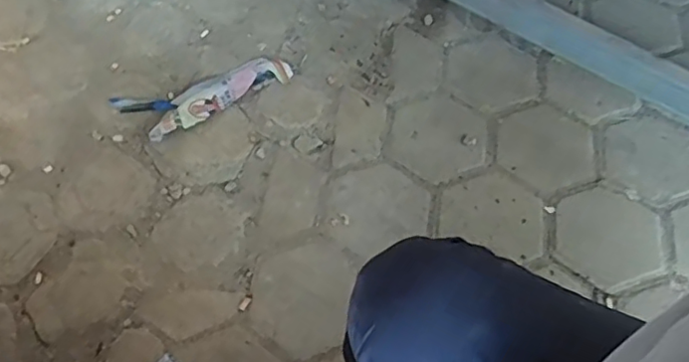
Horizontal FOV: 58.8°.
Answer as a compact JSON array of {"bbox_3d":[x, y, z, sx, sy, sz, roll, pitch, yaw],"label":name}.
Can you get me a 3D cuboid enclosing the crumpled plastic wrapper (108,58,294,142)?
[{"bbox_3d":[-0.277,-0.174,1.246,0.359,0.042,0.137,-20,63,-12],"label":"crumpled plastic wrapper"}]

